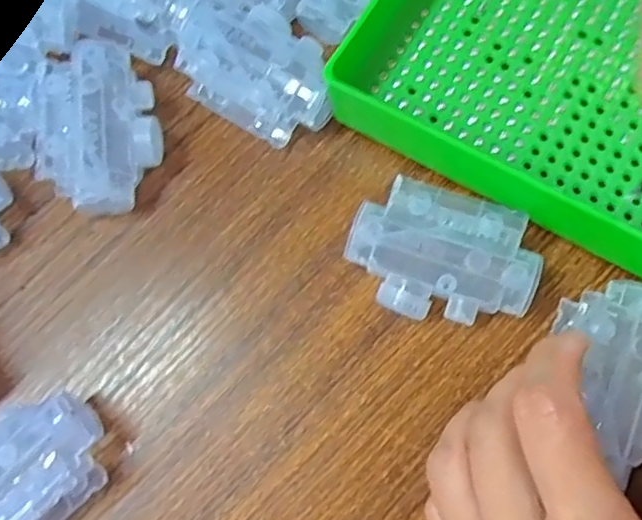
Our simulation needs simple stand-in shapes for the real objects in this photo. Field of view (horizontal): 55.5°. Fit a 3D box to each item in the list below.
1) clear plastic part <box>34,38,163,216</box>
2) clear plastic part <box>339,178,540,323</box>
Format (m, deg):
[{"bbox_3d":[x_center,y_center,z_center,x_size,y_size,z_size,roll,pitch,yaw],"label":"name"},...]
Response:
[{"bbox_3d":[-0.092,-0.054,0.255,0.044,0.023,0.070,-7,75,2],"label":"clear plastic part"},{"bbox_3d":[0.045,0.000,0.234,0.069,0.028,0.046,19,78,8],"label":"clear plastic part"}]

